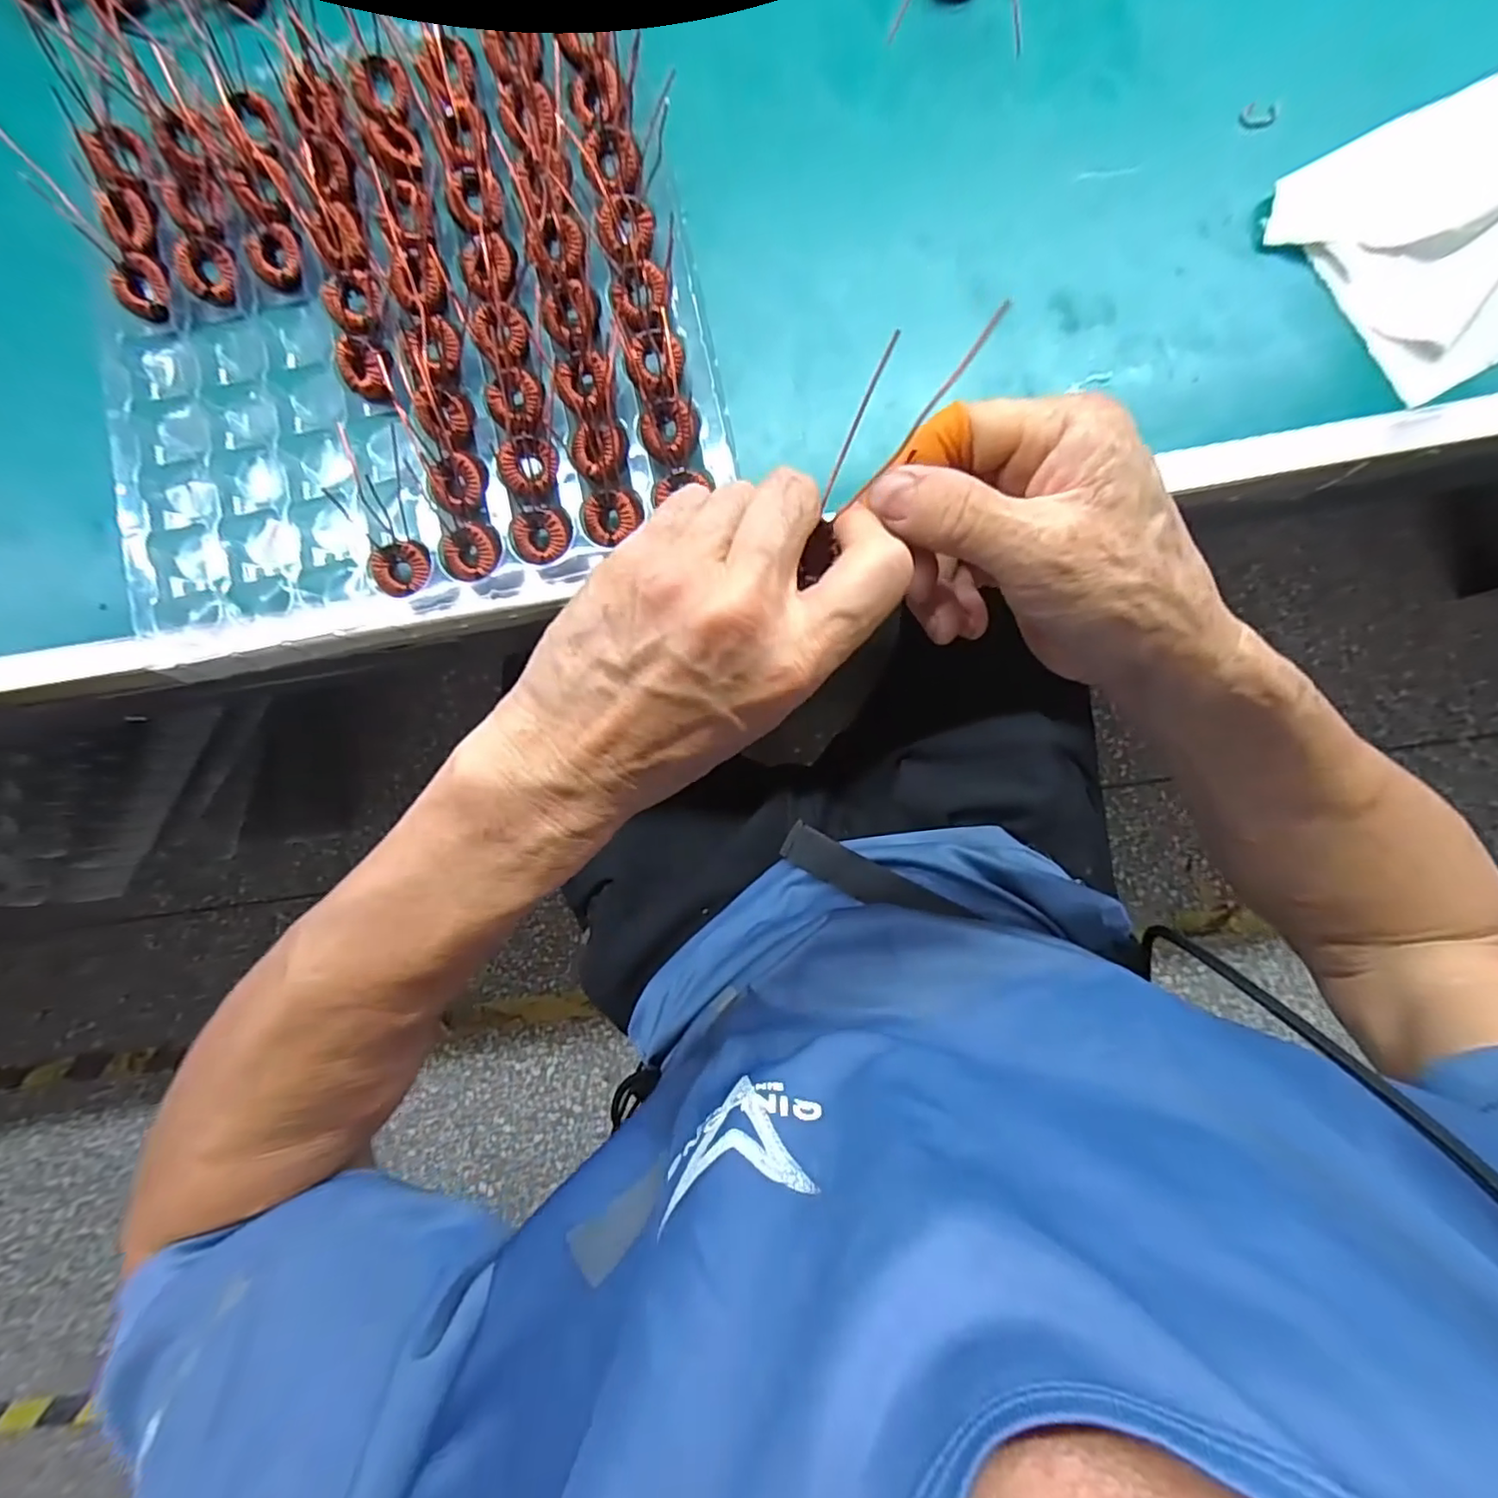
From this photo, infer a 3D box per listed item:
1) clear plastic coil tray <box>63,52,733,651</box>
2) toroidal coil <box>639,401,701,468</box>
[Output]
[{"bbox_3d":[-0.165,-0.191,0.304,0.284,0.023,0.257,-9,87,2],"label":"clear plastic coil tray"},{"bbox_3d":[-0.037,-0.144,0.286,0.028,0.008,0.028,0,88,2],"label":"toroidal coil"}]

